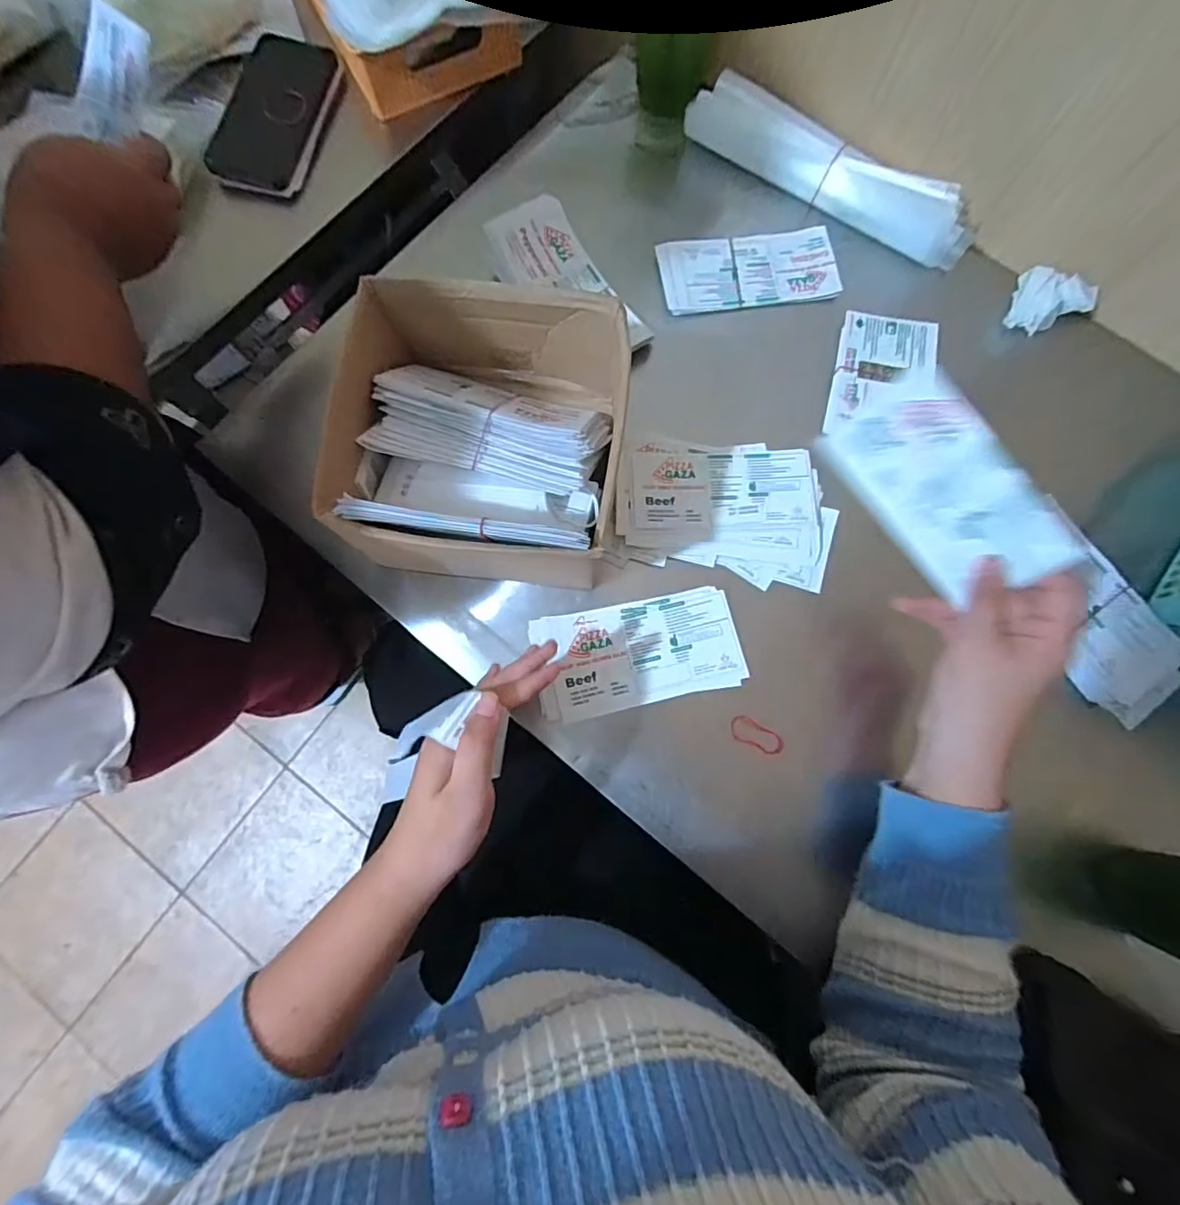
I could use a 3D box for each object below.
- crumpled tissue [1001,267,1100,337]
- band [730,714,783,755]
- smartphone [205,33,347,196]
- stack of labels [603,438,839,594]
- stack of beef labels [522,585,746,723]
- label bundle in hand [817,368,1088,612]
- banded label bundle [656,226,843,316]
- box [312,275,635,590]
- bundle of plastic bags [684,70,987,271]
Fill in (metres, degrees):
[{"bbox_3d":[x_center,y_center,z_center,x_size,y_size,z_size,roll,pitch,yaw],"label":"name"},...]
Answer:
[{"bbox_3d":[0.390,-0.261,0.472,0.057,0.038,0.050,-20,79,-3],"label":"crumpled tissue"},{"bbox_3d":[0.128,0.101,0.418,0.042,0.005,0.020,23,80,5],"label":"band"},{"bbox_3d":[-0.303,-0.475,0.531,0.083,0.012,0.165,16,83,-10],"label":"smartphone"},{"bbox_3d":[0.110,-0.078,0.448,0.173,0.007,0.113,9,79,3],"label":"stack of labels"},{"bbox_3d":[0.038,0.039,0.426,0.155,0.011,0.080,-11,79,-1],"label":"stack of beef labels"},{"bbox_3d":[0.223,-0.071,0.347,0.076,0.009,0.142,-37,76,32],"label":"label bundle in hand"},{"bbox_3d":[0.142,-0.302,0.495,0.156,0.011,0.075,-8,79,0],"label":"banded label bundle"},{"bbox_3d":[-0.072,-0.119,0.403,0.183,0.114,0.171,5,79,2],"label":"box"},{"bbox_3d":[0.217,-0.391,0.489,0.270,0.049,0.050,33,81,7],"label":"bundle of plastic bags"}]

